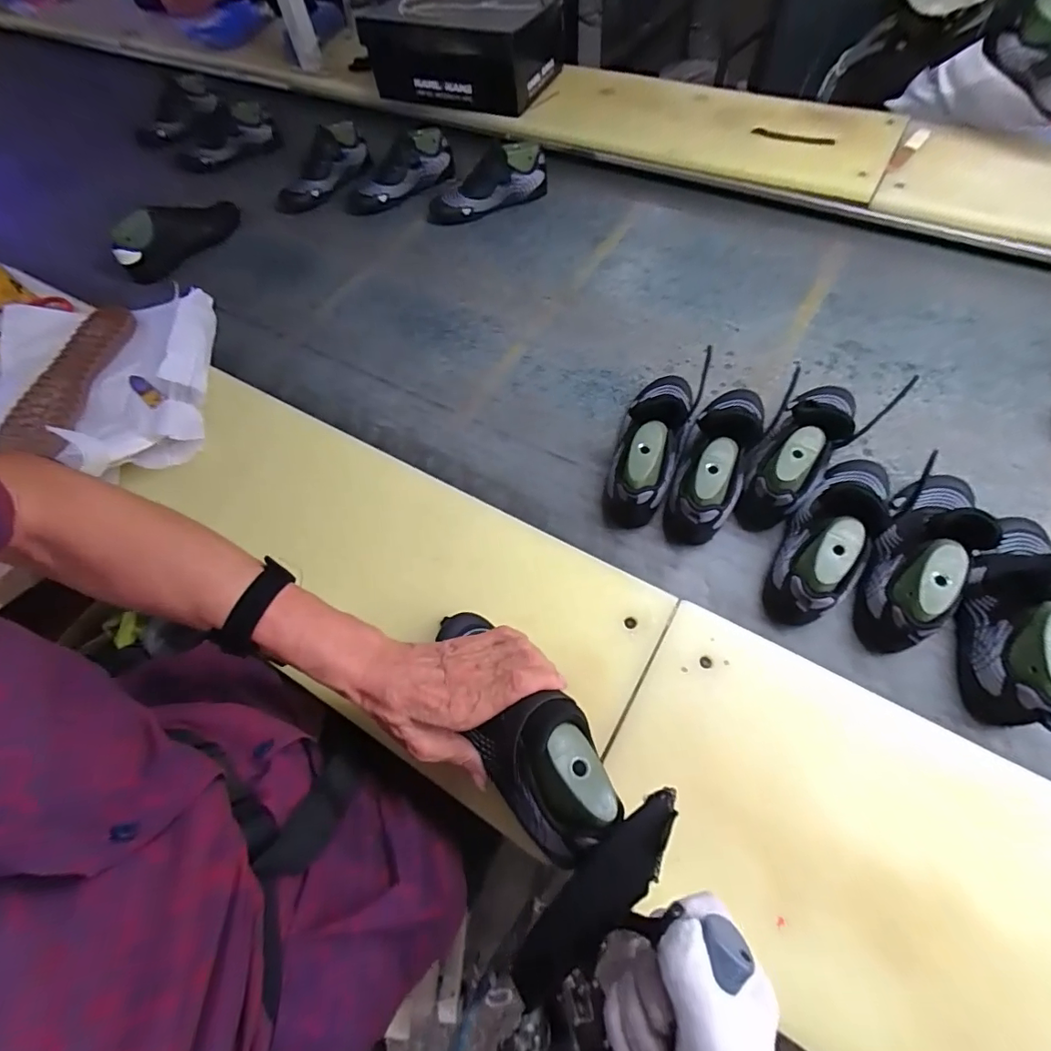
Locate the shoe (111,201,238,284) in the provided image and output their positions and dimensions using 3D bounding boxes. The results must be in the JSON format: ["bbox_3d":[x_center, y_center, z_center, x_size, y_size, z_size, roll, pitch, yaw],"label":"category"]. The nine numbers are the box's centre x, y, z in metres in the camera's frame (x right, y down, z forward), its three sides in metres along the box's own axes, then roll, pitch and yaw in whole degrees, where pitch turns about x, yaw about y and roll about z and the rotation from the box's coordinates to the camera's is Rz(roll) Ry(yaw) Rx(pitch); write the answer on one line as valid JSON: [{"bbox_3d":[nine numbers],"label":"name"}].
[{"bbox_3d":[-0.654,-0.554,0.958,0.111,0.083,0.221,14,63,12],"label":"shoe"}]

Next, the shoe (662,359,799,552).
[{"bbox_3d":[0.230,-0.096,0.608,0.075,0.102,0.225,18,64,16],"label":"shoe"}]

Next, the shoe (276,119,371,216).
[{"bbox_3d":[-0.398,-0.712,1.004,0.079,0.090,0.219,27,66,18],"label":"shoe"}]

